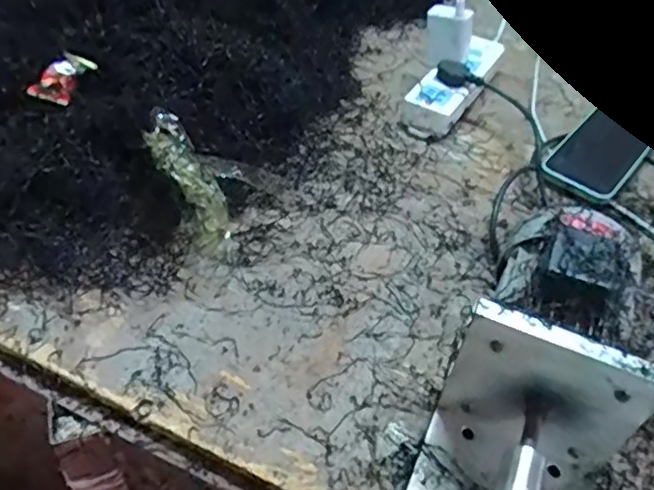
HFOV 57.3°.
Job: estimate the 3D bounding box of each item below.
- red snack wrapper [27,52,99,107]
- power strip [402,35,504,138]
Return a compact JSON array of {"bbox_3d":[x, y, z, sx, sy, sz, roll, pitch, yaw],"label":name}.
[{"bbox_3d":[-0.249,-0.159,0.568,0.036,0.021,0.063,18,49,9],"label":"red snack wrapper"},{"bbox_3d":[0.161,-0.196,0.724,0.066,0.037,0.205,30,51,21],"label":"power strip"}]

